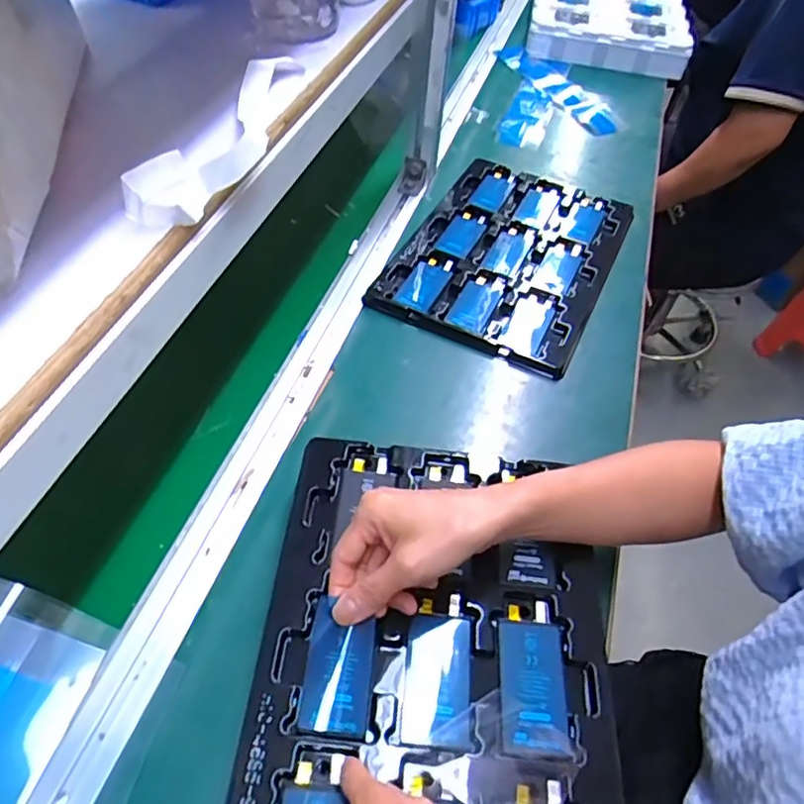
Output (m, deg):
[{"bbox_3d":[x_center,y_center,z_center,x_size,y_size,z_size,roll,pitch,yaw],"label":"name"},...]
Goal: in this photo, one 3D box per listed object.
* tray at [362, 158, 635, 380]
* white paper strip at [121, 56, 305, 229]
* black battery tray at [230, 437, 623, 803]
[{"bbox_3d":[0.132,-0.180,0.749,0.228,0.025,0.332,22,53,14],"label":"tray"},{"bbox_3d":[-0.112,-0.193,0.432,0.058,0.024,0.224,16,52,10],"label":"white paper strip"},{"bbox_3d":[0.023,0.172,0.407,0.223,0.018,0.324,5,51,1],"label":"black battery tray"}]

